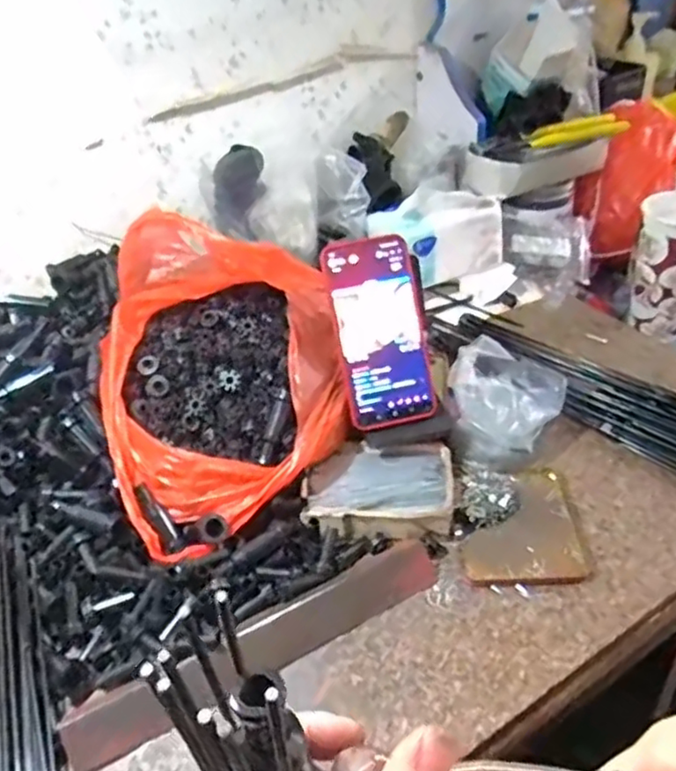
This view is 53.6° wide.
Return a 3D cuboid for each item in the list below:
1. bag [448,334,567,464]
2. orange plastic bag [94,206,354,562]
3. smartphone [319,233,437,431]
[{"bbox_3d":[0.153,0.014,0.633,0.103,0.065,0.116,21,46,28],"label":"bag"},{"bbox_3d":[-0.107,-0.019,0.595,0.218,0.166,0.248,-18,41,-15],"label":"orange plastic bag"},{"bbox_3d":[0.037,-0.047,0.591,0.079,0.164,0.011,-13,5,-6],"label":"smartphone"}]

